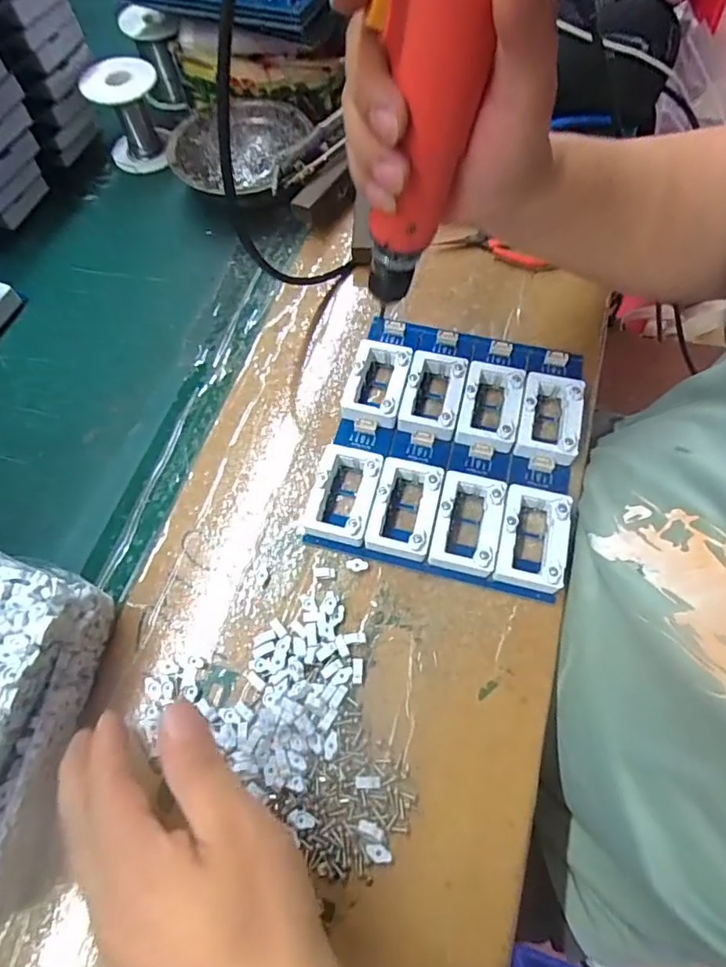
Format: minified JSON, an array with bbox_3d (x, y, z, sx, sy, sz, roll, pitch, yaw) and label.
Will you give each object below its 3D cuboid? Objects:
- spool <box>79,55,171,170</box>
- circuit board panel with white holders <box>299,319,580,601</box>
[{"bbox_3d":[-0.214,-0.340,0.477,0.062,0.077,0.062,-1,66,2],"label":"spool"},{"bbox_3d":[0.061,-0.029,0.351,0.161,0.021,0.184,14,67,8],"label":"circuit board panel with white holders"}]

